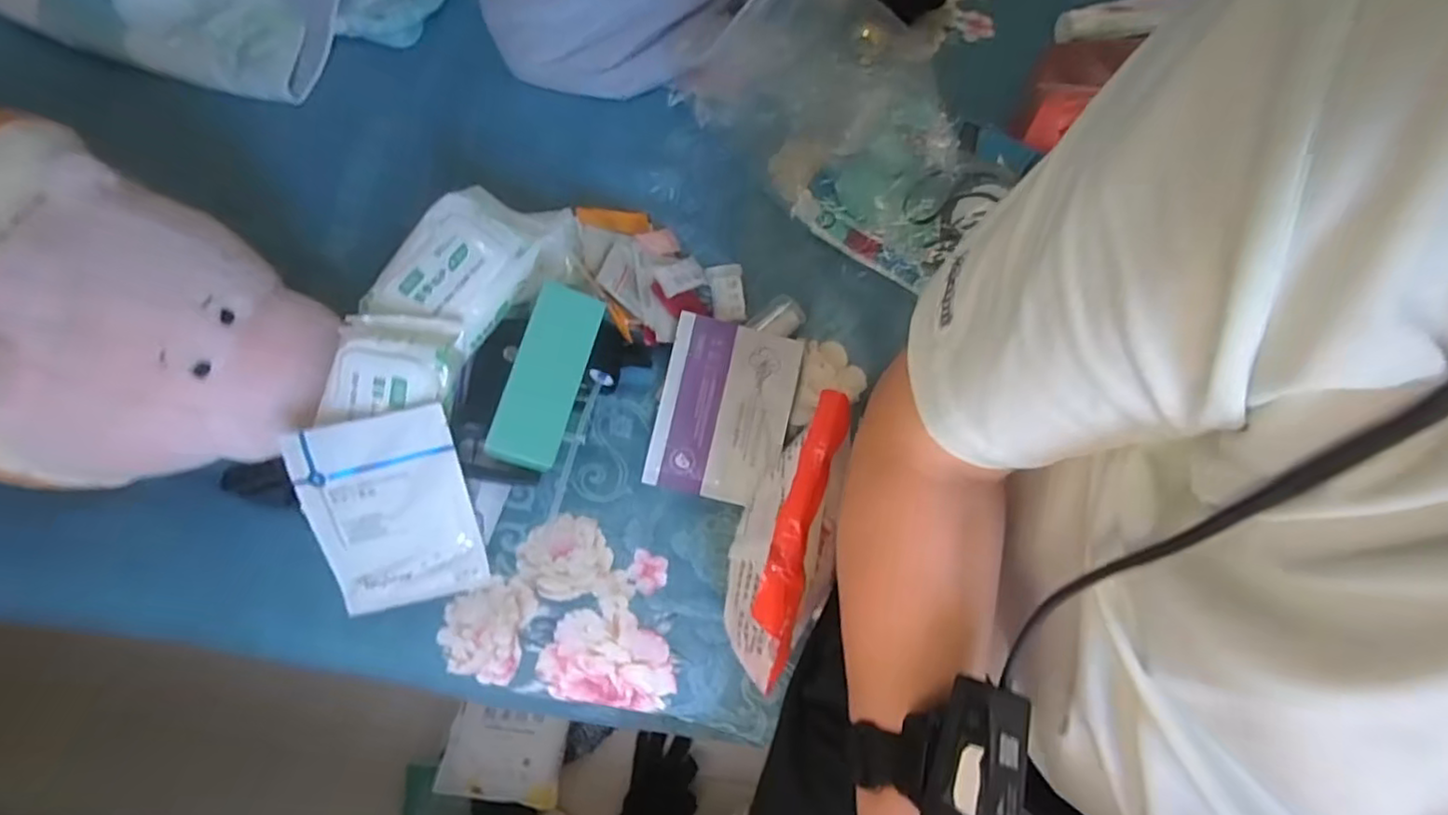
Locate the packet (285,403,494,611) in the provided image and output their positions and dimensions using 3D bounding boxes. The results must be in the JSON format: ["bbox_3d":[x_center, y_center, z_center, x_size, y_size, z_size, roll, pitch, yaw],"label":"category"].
[{"bbox_3d":[-0.256,0.081,0.498,0.111,0.013,0.151,-13,111,-15],"label":"packet"}]

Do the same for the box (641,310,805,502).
[{"bbox_3d":[0.001,0.003,0.559,0.110,0.019,0.149,13,89,-4],"label":"box"}]

